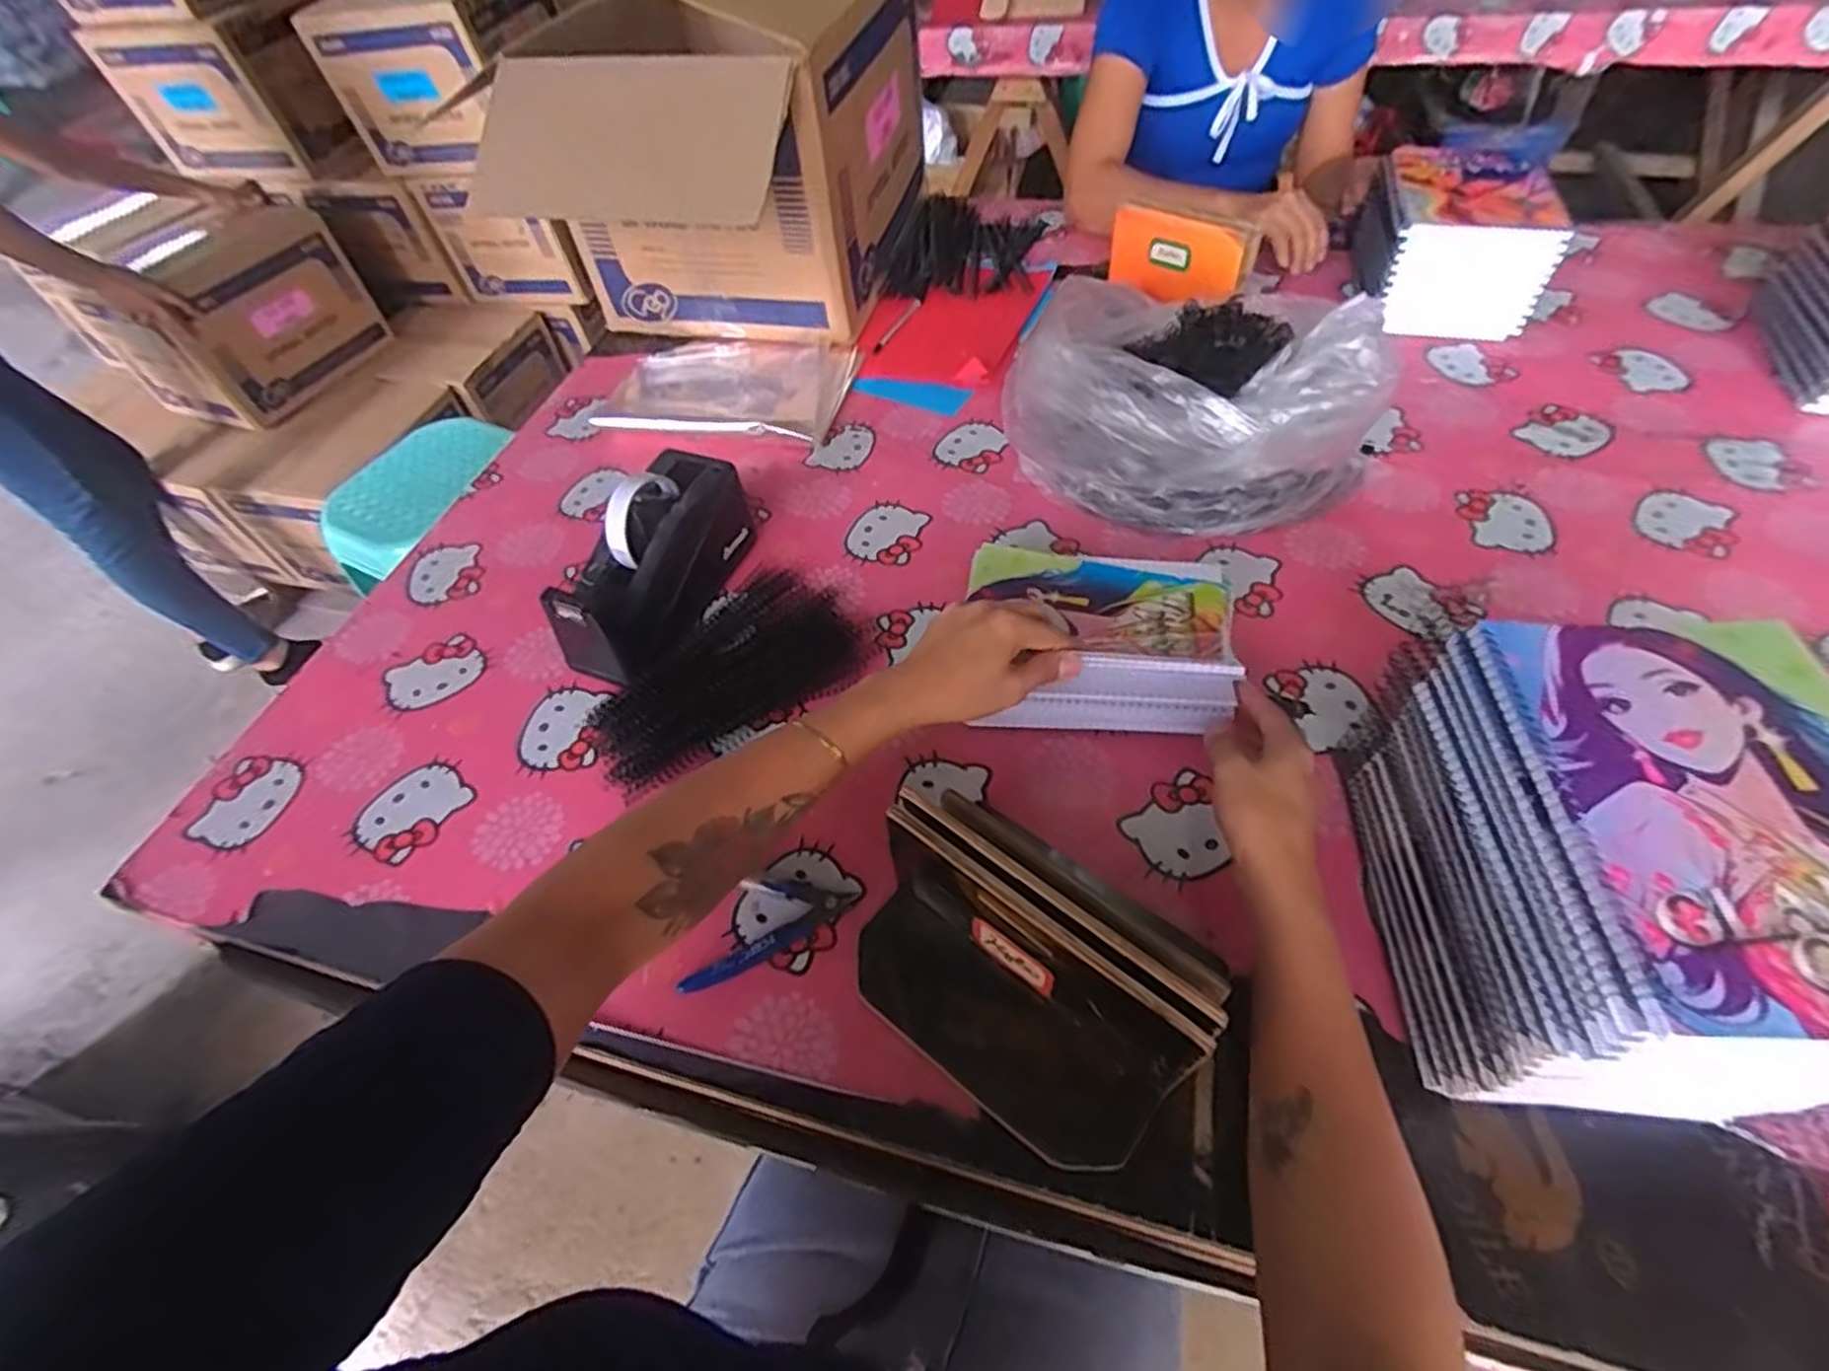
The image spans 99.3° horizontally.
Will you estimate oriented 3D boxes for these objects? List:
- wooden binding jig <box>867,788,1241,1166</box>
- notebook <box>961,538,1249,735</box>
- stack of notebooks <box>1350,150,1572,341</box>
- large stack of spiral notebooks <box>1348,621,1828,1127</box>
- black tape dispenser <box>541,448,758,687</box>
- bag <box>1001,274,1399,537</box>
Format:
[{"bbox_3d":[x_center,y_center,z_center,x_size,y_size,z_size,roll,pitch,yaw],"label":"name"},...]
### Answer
[{"bbox_3d":[0.068,0.144,0.441,0.196,0.121,0.156,32,62,25],"label":"wooden binding jig"},{"bbox_3d":[0.141,-0.045,0.609,0.195,0.077,0.153,7,54,9],"label":"notebook"},{"bbox_3d":[0.601,-0.499,0.872,0.165,0.116,0.218,11,55,13],"label":"stack of notebooks"},{"bbox_3d":[0.356,0.100,0.405,0.152,0.188,0.195,1,54,5],"label":"large stack of spiral notebooks"},{"bbox_3d":[-0.226,-0.108,0.659,0.090,0.099,0.204,15,56,15],"label":"black tape dispenser"},{"bbox_3d":[0.240,-0.247,0.694,0.305,0.157,0.196,20,57,18],"label":"bag"}]

